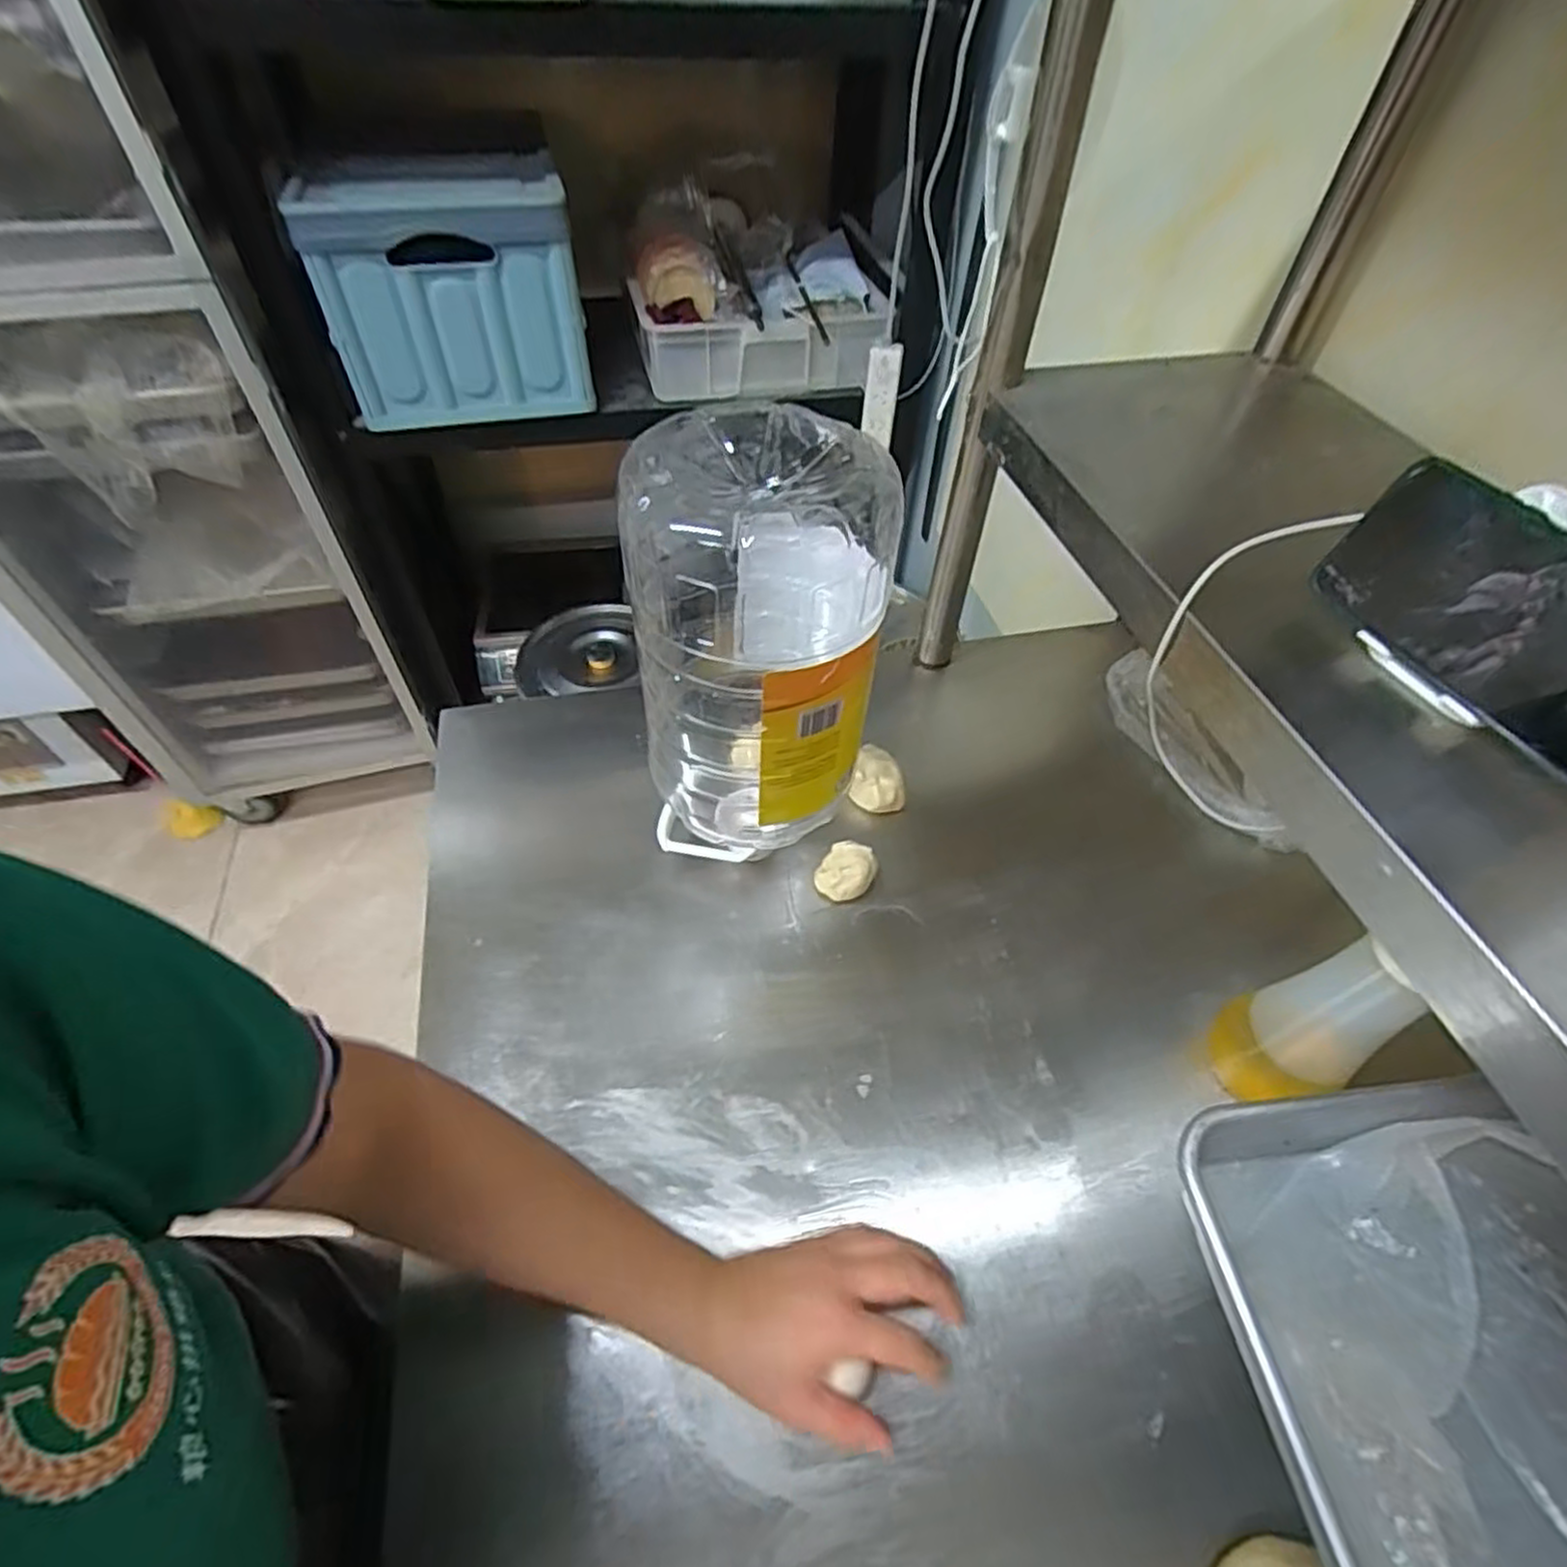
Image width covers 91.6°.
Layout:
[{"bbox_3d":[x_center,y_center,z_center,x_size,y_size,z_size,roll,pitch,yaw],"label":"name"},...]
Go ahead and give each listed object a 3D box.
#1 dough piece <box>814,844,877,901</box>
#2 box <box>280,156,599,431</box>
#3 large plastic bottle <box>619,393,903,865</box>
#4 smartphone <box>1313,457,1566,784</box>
[{"bbox_3d":[0.052,0.075,0.635,0.043,0.034,0.042,1,50,-1],"label":"dough piece"},{"bbox_3d":[-0.518,-0.758,1.182,0.377,0.281,0.344,-12,53,-12],"label":"box"},{"bbox_3d":[-0.018,-0.068,0.518,0.154,0.313,0.161,4,51,0],"label":"large plastic bottle"},{"bbox_3d":[0.333,-0.078,0.352,0.005,0.074,0.159,-5,50,-32],"label":"smartphone"}]

